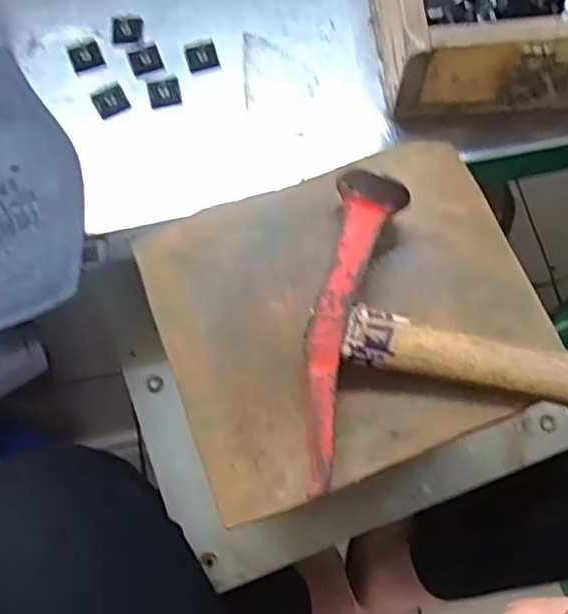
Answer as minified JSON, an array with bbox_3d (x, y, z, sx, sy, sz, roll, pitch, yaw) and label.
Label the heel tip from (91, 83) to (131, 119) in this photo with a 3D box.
[{"bbox_3d":[-0.104,-0.124,0.392,0.019,0.004,0.018,-26,73,-9],"label":"heel tip"}]

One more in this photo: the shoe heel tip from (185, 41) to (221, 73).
[{"bbox_3d":[-0.051,-0.155,0.406,0.019,0.004,0.019,-17,72,-6],"label":"shoe heel tip"}]

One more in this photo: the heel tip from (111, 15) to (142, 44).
[{"bbox_3d":[-0.098,-0.174,0.410,0.018,0.005,0.017,-5,71,-2],"label":"heel tip"}]

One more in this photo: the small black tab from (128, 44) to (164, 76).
[{"bbox_3d":[-0.086,-0.153,0.406,0.019,0.004,0.020,-21,72,-7],"label":"small black tab"}]

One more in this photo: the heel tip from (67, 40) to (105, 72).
[{"bbox_3d":[-0.122,-0.155,0.404,0.019,0.004,0.020,-24,73,-8],"label":"heel tip"}]

